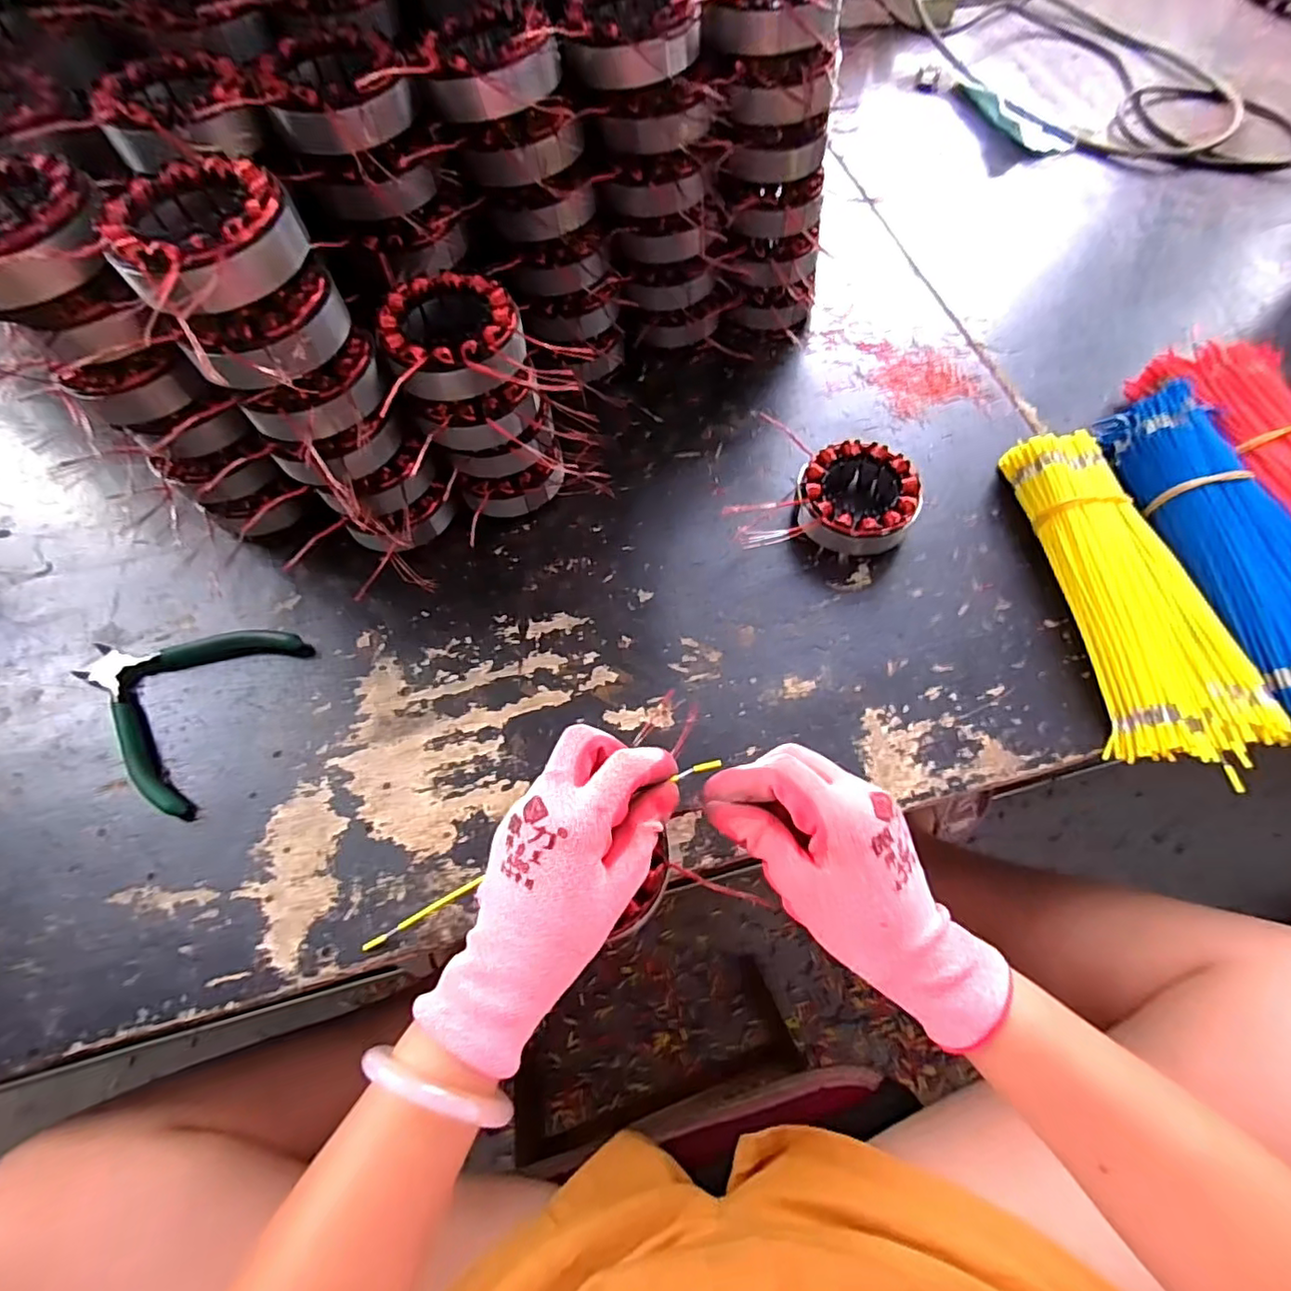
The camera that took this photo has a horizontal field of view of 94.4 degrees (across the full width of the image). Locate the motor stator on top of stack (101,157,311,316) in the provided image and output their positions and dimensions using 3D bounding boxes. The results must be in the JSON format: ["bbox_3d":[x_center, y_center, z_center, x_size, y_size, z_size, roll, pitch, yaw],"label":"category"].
[{"bbox_3d":[-0.221,-0.204,0.302,0.080,0.035,0.083,36,71,17],"label":"motor stator on top of stack"}]

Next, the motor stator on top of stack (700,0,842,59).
[{"bbox_3d":[0.087,-0.419,0.389,0.078,0.031,0.080,29,70,14],"label":"motor stator on top of stack"}]

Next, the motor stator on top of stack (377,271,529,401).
[{"bbox_3d":[-0.120,-0.194,0.382,0.085,0.037,0.089,-20,66,-7],"label":"motor stator on top of stack"}]

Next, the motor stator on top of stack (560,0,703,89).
[{"bbox_3d":[-0.006,-0.398,0.385,0.081,0.030,0.078,12,66,8],"label":"motor stator on top of stack"}]

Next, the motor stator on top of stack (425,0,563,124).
[{"bbox_3d":[-0.097,-0.367,0.375,0.086,0.033,0.082,-12,66,-4],"label":"motor stator on top of stack"}]

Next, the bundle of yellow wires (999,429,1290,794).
[{"bbox_3d":[0.333,-0.035,0.408,0.094,0.044,0.254,-4,65,0],"label":"bundle of yellow wires"}]

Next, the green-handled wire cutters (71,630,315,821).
[{"bbox_3d":[-0.325,0.027,0.416,0.141,0.014,0.131,25,69,13],"label":"green-handled wire cutters"}]

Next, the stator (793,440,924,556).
[{"bbox_3d":[0.158,-0.109,0.455,0.086,0.036,0.085,-40,70,-15],"label":"stator"}]

